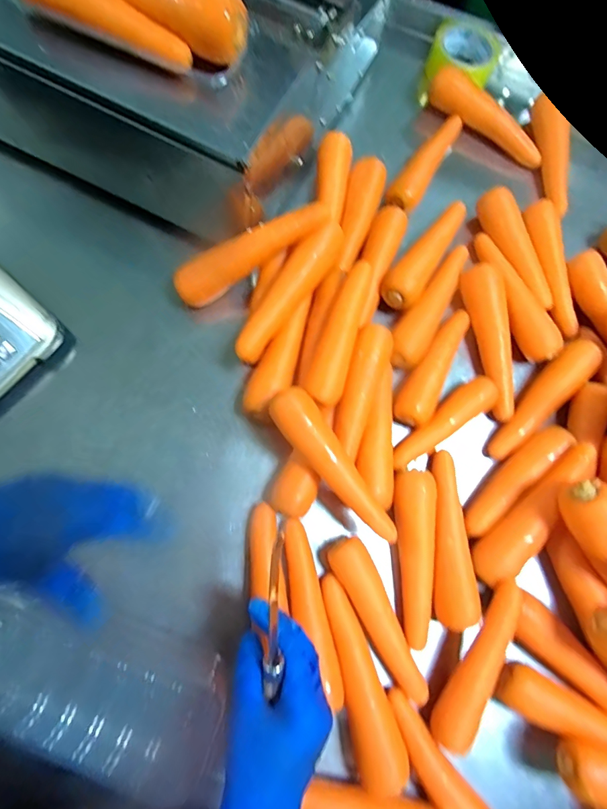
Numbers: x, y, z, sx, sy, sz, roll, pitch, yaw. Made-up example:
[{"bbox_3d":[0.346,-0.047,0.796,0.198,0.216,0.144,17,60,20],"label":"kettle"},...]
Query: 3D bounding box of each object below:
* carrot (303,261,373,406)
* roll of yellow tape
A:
[{"bbox_3d":[0.044,-0.080,0.453,0.041,0.034,0.164,21,74,0],"label":"carrot"},{"bbox_3d":[0.256,-0.548,0.639,0.119,0.053,0.106,-34,81,-13],"label":"roll of yellow tape"}]

